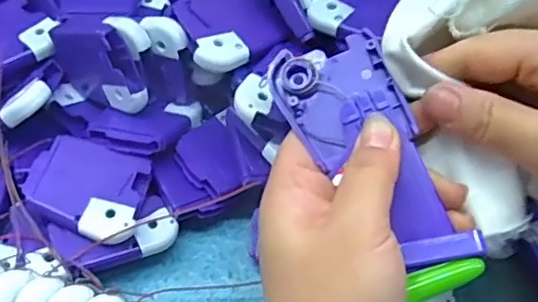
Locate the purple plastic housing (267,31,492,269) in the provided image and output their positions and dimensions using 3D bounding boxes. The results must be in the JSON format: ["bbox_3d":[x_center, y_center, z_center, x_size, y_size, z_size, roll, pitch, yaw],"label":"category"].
[{"bbox_3d":[0.047,-0.003,0.246,0.047,0.020,0.115,-26,71,-17],"label":"purple plastic housing"}]

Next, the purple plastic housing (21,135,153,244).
[{"bbox_3d":[-0.098,0.021,0.307,0.060,0.018,0.050,12,57,8],"label":"purple plastic housing"}]

